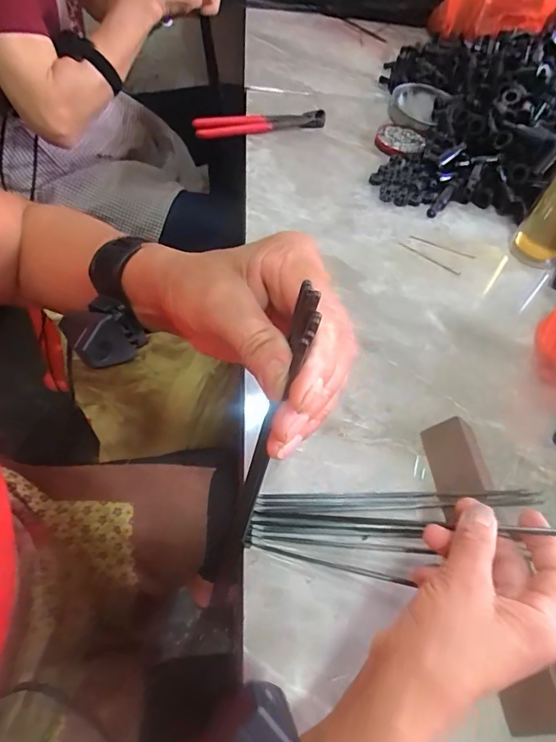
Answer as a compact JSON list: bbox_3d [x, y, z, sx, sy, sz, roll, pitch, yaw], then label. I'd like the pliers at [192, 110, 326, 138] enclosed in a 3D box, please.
[{"bbox_3d":[-0.026,-0.375,0.703,0.199,0.022,0.035,-13,56,-15],"label":"pliers"}]

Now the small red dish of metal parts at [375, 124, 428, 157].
[{"bbox_3d":[0.189,-0.356,0.713,0.074,0.011,0.087,15,54,6],"label":"small red dish of metal parts"}]

